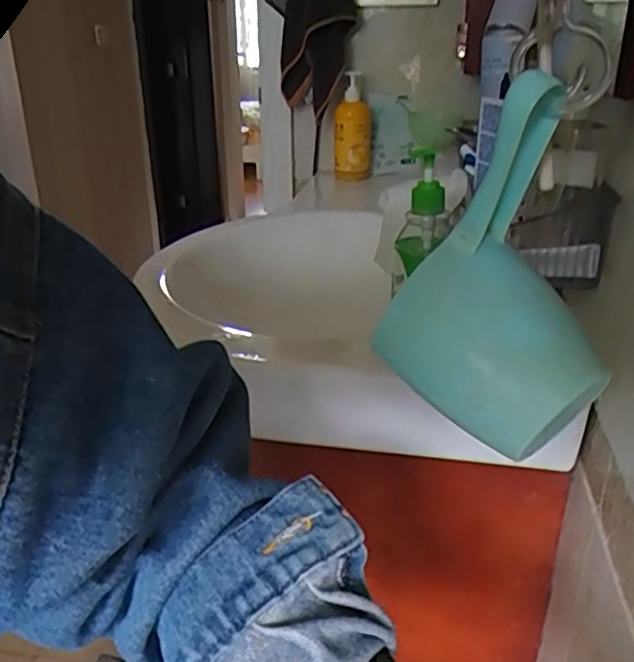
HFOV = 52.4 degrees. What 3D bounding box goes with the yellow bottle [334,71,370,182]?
[{"bbox_3d":[0.069,-0.405,1.294,0.071,0.210,0.081,5,24,1],"label":"yellow bottle"}]

